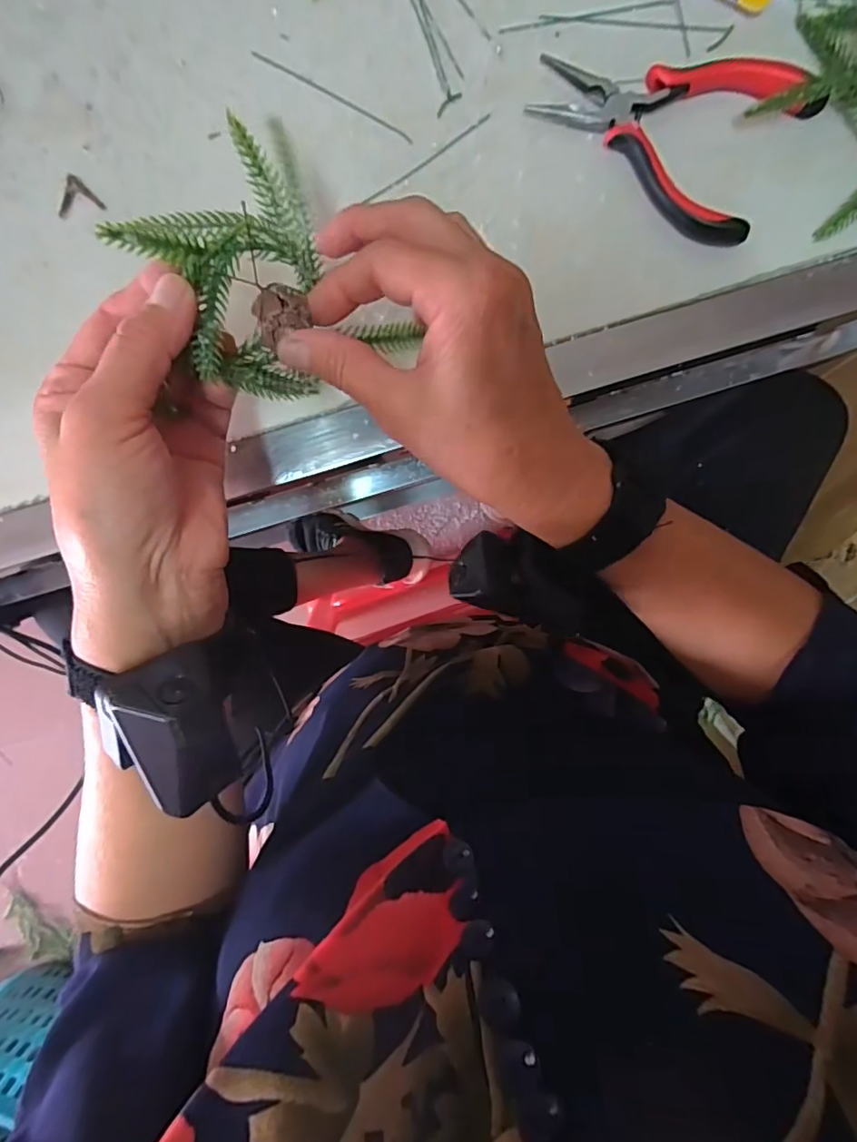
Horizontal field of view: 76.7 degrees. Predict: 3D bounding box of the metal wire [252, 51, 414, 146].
[{"bbox_3d":[-0.048,-0.243,0.277,0.091,0.004,0.004,28,95,-3],"label":"metal wire"}]

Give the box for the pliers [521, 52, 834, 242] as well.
[{"bbox_3d":[0.122,-0.230,0.270,0.126,0.016,0.080,31,95,-3],"label":"pliers"}]

